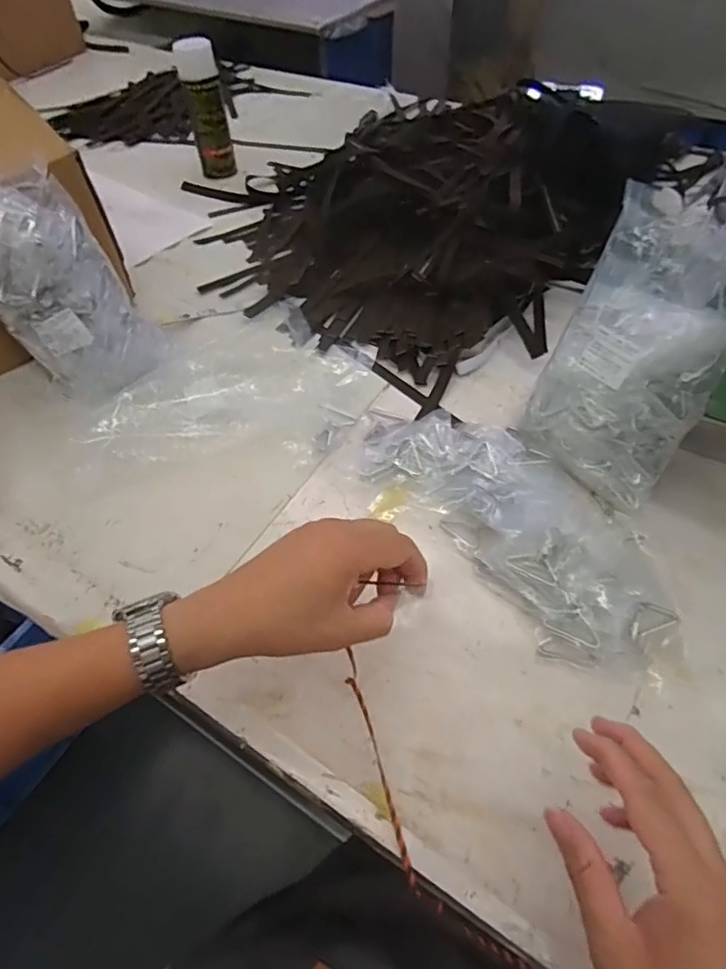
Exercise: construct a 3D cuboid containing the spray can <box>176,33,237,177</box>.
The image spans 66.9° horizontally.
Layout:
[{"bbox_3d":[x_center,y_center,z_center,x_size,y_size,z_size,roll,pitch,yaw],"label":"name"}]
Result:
[{"bbox_3d":[-0.268,-0.640,0.948,0.062,0.193,0.055,-7,54,-4],"label":"spray can"}]

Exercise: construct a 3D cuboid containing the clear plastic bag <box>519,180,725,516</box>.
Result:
[{"bbox_3d":[0.255,-0.120,0.509,0.084,0.260,0.136,10,24,-39],"label":"clear plastic bag"}]

